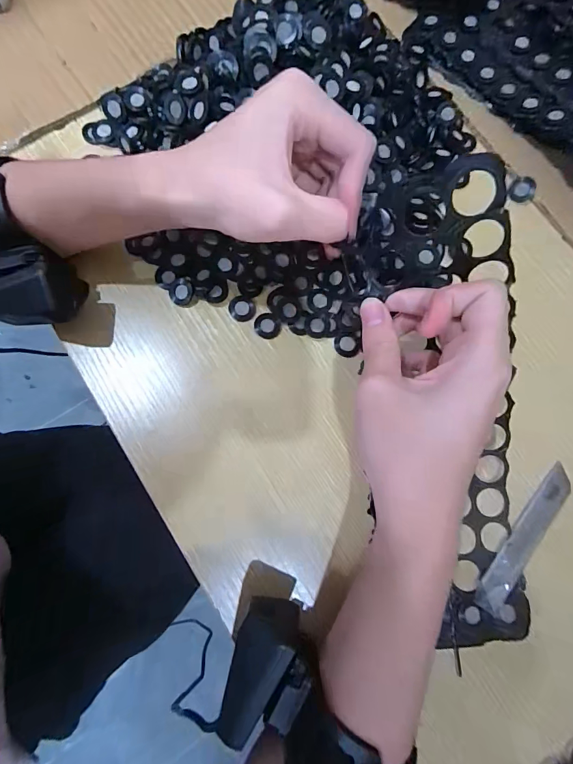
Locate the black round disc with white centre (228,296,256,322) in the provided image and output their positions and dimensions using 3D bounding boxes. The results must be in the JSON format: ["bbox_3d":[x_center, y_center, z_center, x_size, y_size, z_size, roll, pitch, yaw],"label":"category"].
[{"bbox_3d":[-0.032,-0.053,0.279,0.020,0.004,0.018,-1,78,-3],"label":"black round disc with white centre"}]

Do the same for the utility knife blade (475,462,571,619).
[{"bbox_3d":[0.159,0.103,0.252,0.018,0.006,0.107,39,79,5],"label":"utility knife blade"}]

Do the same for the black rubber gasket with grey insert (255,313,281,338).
[{"bbox_3d":[-0.014,-0.040,0.276,0.019,0.004,0.018,1,78,-3],"label":"black rubber gasket with grey insert"}]

